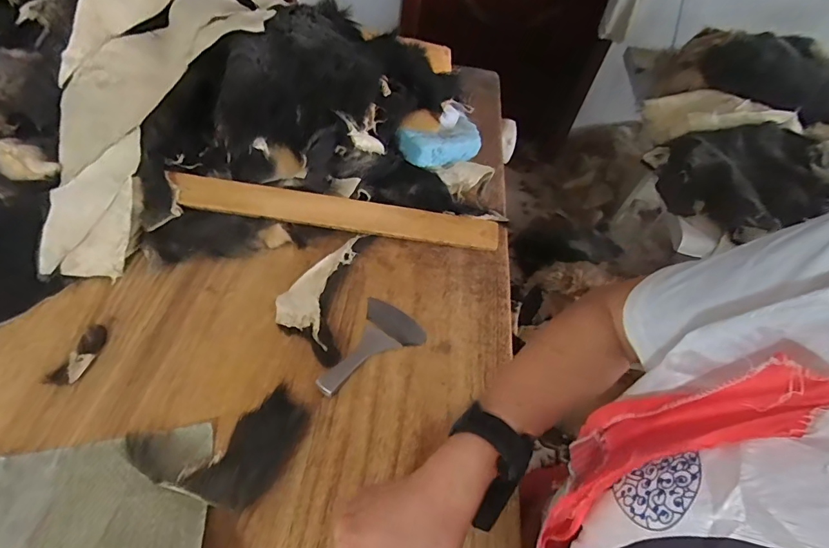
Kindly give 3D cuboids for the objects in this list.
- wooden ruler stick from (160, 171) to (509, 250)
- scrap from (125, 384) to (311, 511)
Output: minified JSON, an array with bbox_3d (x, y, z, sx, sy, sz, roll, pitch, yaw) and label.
[{"bbox_3d":[-0.096,-0.084,0.610,0.442,0.015,0.045,8,83,-7],"label":"wooden ruler stick"},{"bbox_3d":[-0.177,0.169,0.417,0.155,0.020,0.098,-19,54,-22],"label":"scrap"}]

